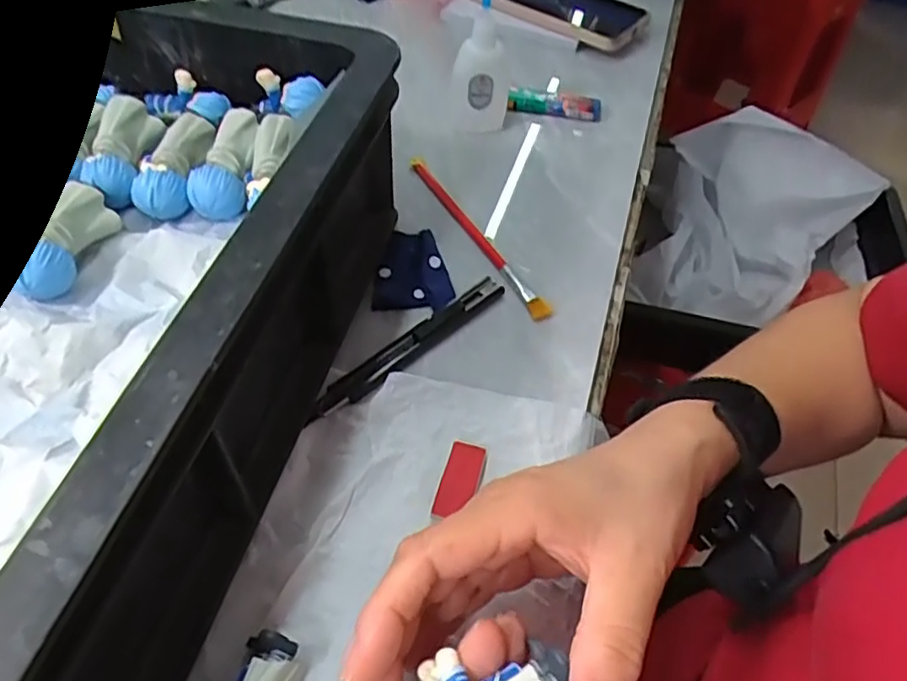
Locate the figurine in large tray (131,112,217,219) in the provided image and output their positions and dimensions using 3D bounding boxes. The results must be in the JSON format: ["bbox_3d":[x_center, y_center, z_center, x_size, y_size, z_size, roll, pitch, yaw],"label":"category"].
[{"bbox_3d":[-0.142,-0.092,0.331,0.025,0.017,0.060,13,66,6],"label":"figurine in large tray"}]

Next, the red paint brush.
[{"bbox_3d":[0.014,-0.070,0.414,0.010,0.008,0.155,-24,57,-22],"label":"red paint brush"}]

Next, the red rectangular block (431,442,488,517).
[{"bbox_3d":[0.003,0.067,0.308,0.018,0.004,0.040,14,52,7],"label":"red rectangular block"}]

